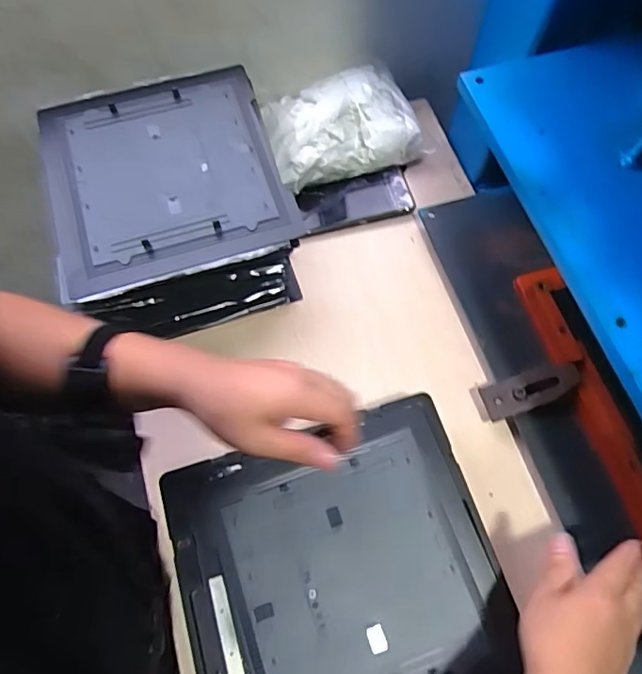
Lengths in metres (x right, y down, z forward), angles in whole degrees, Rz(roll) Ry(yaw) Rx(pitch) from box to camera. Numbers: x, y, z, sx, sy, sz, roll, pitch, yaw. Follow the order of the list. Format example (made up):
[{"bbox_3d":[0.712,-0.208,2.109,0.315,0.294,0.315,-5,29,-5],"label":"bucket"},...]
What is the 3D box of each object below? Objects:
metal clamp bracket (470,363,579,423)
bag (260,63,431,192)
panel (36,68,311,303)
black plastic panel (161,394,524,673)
[{"bbox_3d":[0.218,0.059,0.562,0.109,0.030,0.042,-23,67,20],"label":"metal clamp bracket"},{"bbox_3d":[0.030,-0.270,0.683,0.190,0.091,0.120,-16,69,-8],"label":"bag"},{"bbox_3d":[-0.162,-0.166,0.537,0.230,0.026,0.225,-16,69,-8],"label":"panel"},{"bbox_3d":[0.019,0.231,0.457,0.269,0.030,0.295,-15,68,-7],"label":"black plastic panel"}]

